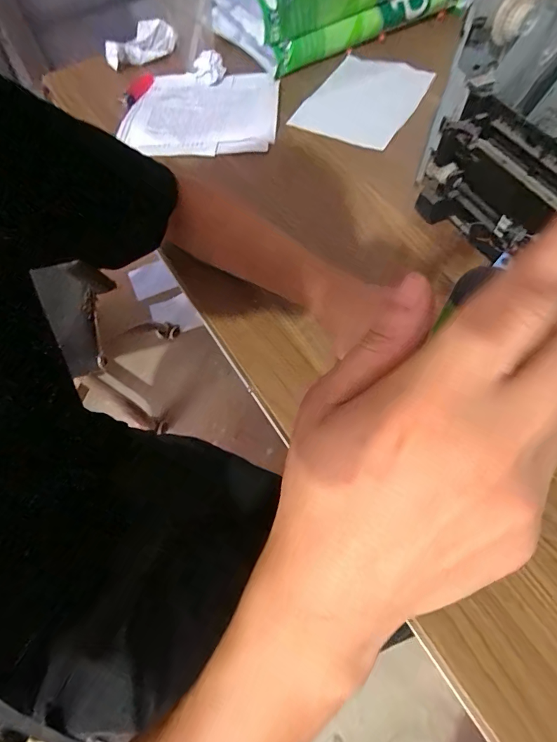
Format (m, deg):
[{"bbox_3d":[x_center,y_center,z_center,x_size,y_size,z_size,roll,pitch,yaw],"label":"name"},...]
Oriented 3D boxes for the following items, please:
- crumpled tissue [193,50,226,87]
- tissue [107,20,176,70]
[{"bbox_3d":[-0.106,-0.463,0.604,0.045,0.036,0.036,-14,63,-4],"label":"crumpled tissue"},{"bbox_3d":[-0.225,-0.532,0.643,0.116,0.040,0.042,-24,64,-8],"label":"tissue"}]

